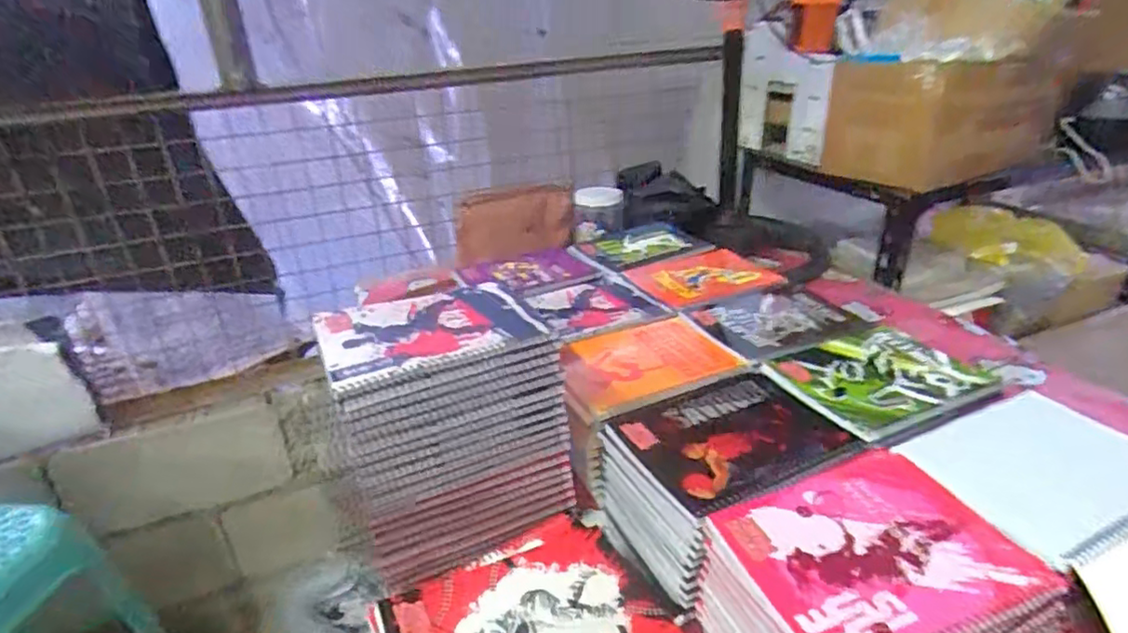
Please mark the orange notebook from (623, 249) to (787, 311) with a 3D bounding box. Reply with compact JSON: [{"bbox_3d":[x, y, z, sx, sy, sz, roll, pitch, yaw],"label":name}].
[{"bbox_3d":[0.216,-0.065,0.953,0.197,0.011,0.145,-14,28,-19],"label":"orange notebook"}]

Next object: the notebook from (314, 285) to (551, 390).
[{"bbox_3d":[-0.131,0.010,0.596,0.191,0.010,0.140,-14,28,-19],"label":"notebook"}]

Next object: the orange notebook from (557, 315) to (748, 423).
[{"bbox_3d":[0.091,0.053,0.730,0.197,0.016,0.152,-14,28,-20],"label":"orange notebook"}]

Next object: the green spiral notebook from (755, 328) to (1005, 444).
[{"bbox_3d":[0.343,0.064,0.673,0.198,0.013,0.162,-15,28,-21],"label":"green spiral notebook"}]

